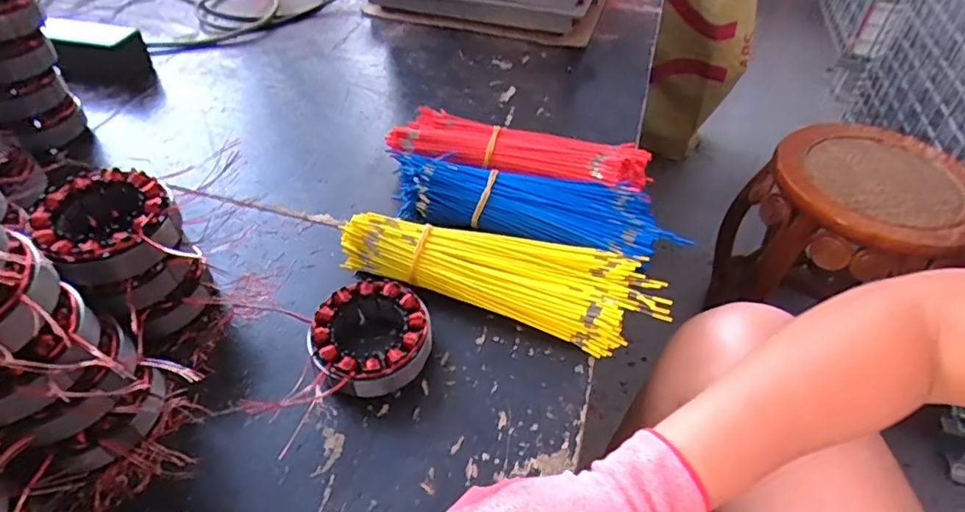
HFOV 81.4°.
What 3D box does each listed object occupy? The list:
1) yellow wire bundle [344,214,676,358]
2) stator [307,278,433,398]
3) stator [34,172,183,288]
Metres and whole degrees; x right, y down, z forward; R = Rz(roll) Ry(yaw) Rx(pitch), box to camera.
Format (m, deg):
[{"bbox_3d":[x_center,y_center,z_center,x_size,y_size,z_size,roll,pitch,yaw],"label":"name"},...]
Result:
[{"bbox_3d":[0.015,0.016,0.474,0.265,0.042,0.082,13,47,9],"label":"yellow wire bundle"},{"bbox_3d":[-0.084,0.063,0.428,0.087,0.040,0.088,-6,47,-9],"label":"stator"},{"bbox_3d":[-0.261,-0.020,0.397,0.089,0.037,0.086,-2,46,-5],"label":"stator"}]

